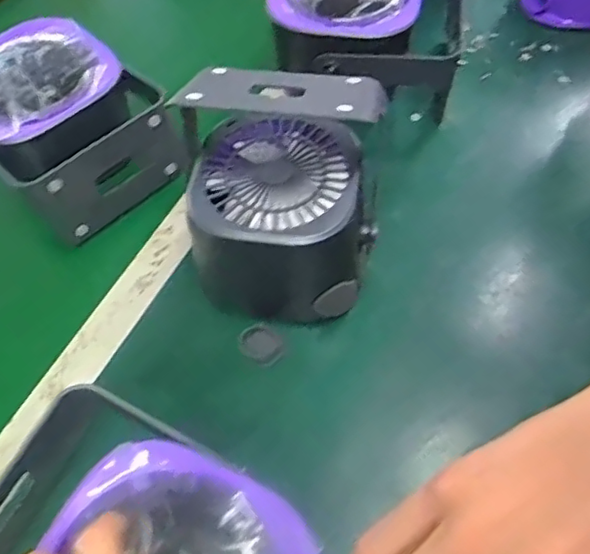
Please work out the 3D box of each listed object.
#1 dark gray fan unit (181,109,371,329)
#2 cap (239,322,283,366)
[{"bbox_3d":[-0.010,-0.042,0.480,0.137,0.105,0.131,-1,58,2],"label":"dark gray fan unit"},{"bbox_3d":[-0.026,0.052,0.473,0.032,0.009,0.029,37,67,23],"label":"cap"}]

